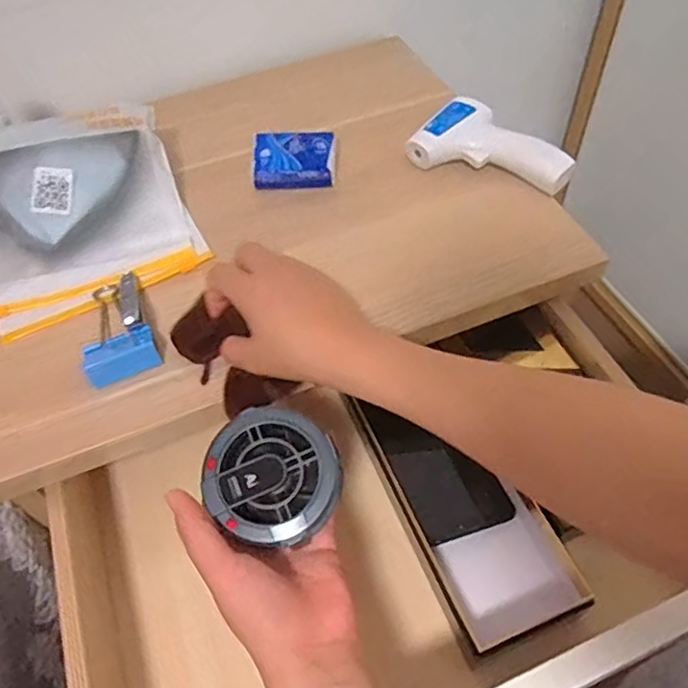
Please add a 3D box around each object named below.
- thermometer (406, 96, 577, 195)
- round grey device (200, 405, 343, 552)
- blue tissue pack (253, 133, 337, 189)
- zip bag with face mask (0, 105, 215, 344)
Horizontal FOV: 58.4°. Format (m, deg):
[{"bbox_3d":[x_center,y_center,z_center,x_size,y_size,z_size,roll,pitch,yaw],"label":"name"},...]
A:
[{"bbox_3d":[0.137,-0.177,0.564,0.140,0.040,0.069,26,60,20],"label":"thermometer"},{"bbox_3d":[-0.044,0.079,0.375,0.079,0.030,0.079,0,73,-1],"label":"round grey device"},{"bbox_3d":[-0.046,-0.171,0.575,0.075,0.027,0.054,0,54,3],"label":"blue tissue pack"},{"bbox_3d":[-0.232,-0.116,0.521,0.189,0.045,0.177,-24,93,-17],"label":"zip bag with face mask"}]

